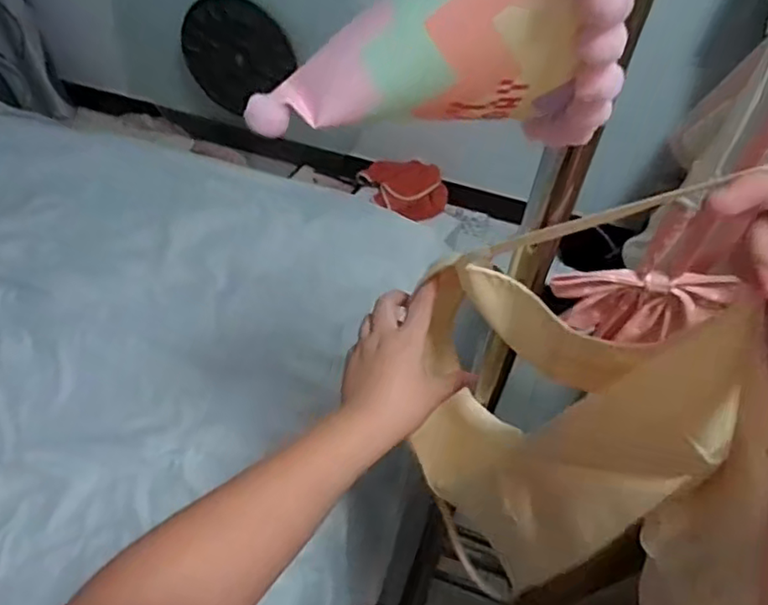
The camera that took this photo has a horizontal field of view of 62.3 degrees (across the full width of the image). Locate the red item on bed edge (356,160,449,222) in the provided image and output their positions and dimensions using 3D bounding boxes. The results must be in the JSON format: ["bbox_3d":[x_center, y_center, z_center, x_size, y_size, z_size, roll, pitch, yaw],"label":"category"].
[{"bbox_3d":[0.049,-0.292,1.649,0.232,0.096,0.128,6,54,2],"label":"red item on bed edge"}]

